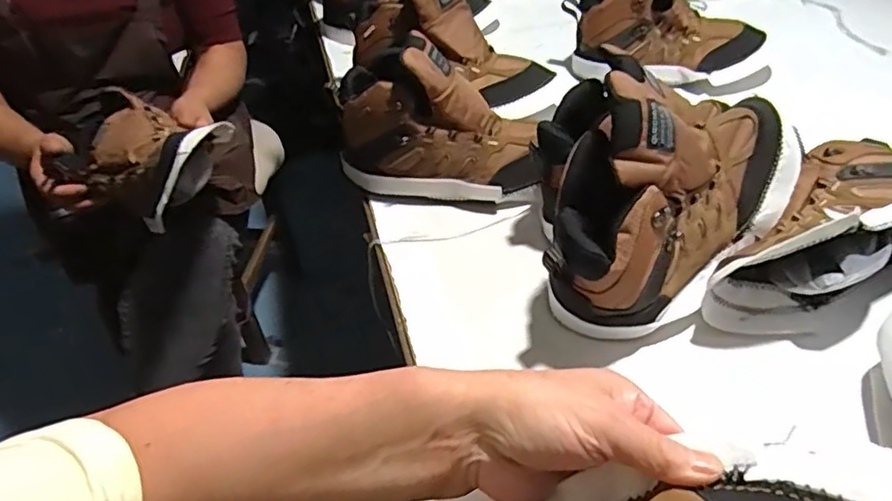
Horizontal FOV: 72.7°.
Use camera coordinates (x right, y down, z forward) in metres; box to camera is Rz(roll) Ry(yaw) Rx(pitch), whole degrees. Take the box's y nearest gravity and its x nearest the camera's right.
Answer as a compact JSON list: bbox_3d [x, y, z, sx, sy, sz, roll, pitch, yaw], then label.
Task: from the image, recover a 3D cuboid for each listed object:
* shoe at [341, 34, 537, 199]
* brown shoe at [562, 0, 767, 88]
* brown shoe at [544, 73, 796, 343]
[{"bbox_3d":[-0.005,-0.140,0.653,0.231,0.143,0.093,12,39,7],"label":"shoe"},{"bbox_3d":[0.306,-0.317,0.841,0.271,0.142,0.128,5,38,-1],"label":"brown shoe"},{"bbox_3d":[0.188,-0.054,0.533,0.283,0.208,0.105,-26,21,-32],"label":"brown shoe"}]

